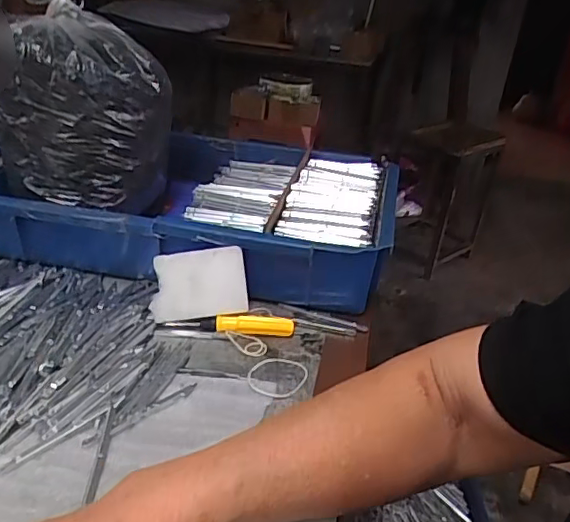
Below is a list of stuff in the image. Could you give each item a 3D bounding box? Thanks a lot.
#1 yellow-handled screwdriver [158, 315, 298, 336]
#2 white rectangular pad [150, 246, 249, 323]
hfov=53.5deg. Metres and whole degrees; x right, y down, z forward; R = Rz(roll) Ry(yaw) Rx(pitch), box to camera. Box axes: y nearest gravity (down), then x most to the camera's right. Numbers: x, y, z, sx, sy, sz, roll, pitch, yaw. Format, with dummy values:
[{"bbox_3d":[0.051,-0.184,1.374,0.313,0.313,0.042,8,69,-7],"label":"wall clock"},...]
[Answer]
[{"bbox_3d":[-0.051,0.057,0.512,0.118,0.016,0.014,3,28,-7],"label":"yellow-handled screwdriver"},{"bbox_3d":[-0.079,0.021,0.519,0.084,0.061,0.012,-5,9,-7],"label":"white rectangular pad"}]

